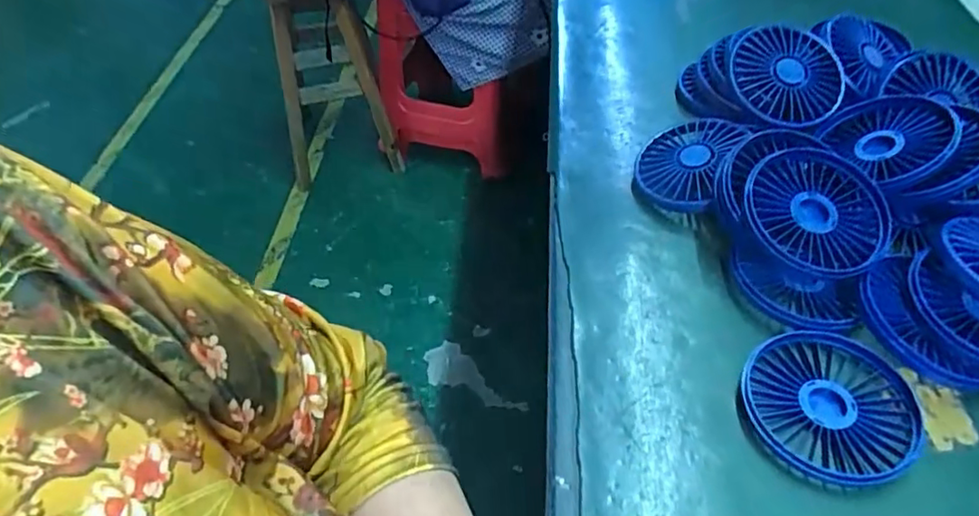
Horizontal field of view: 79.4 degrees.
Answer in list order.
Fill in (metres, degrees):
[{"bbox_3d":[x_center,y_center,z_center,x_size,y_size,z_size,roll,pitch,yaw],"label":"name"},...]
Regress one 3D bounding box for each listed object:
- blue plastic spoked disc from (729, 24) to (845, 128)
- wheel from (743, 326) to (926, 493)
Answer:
[{"bbox_3d":[0.230,-0.140,0.453,0.084,0.009,0.081,0,81,0],"label":"blue plastic spoked disc"},{"bbox_3d":[0.188,0.080,0.326,0.089,0.010,0.084,-3,48,3],"label":"wheel"}]

